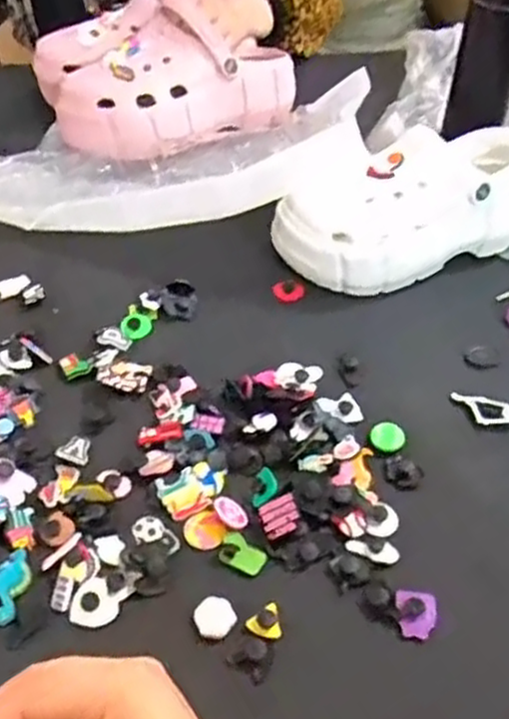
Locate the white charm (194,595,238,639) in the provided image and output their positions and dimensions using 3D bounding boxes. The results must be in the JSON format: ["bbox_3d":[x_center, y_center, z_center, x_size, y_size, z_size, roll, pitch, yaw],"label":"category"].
[{"bbox_3d":[-0.023,0.153,0.438,0.023,0.008,0.025,1,47,-1],"label":"white charm"}]

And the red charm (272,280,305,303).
[{"bbox_3d":[0.029,-0.060,0.650,0.027,0.009,0.023,-12,71,-1],"label":"red charm"}]

